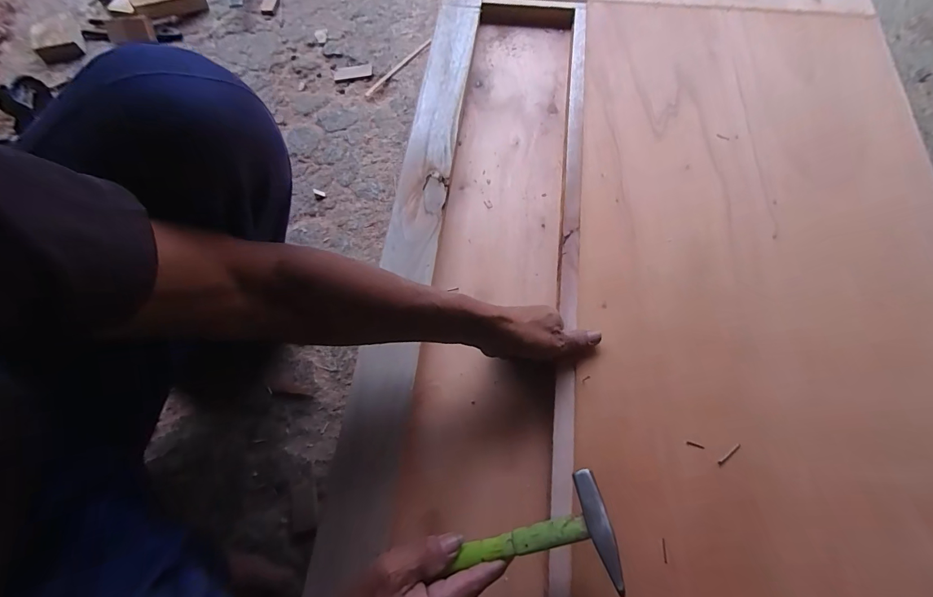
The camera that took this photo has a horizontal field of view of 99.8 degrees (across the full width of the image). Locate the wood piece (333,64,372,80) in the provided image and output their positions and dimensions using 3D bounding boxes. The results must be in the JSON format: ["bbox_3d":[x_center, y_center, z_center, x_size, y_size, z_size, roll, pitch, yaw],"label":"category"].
[{"bbox_3d":[-0.225,-0.448,0.779,0.074,0.006,0.031,-6,71,-1],"label":"wood piece"}]

